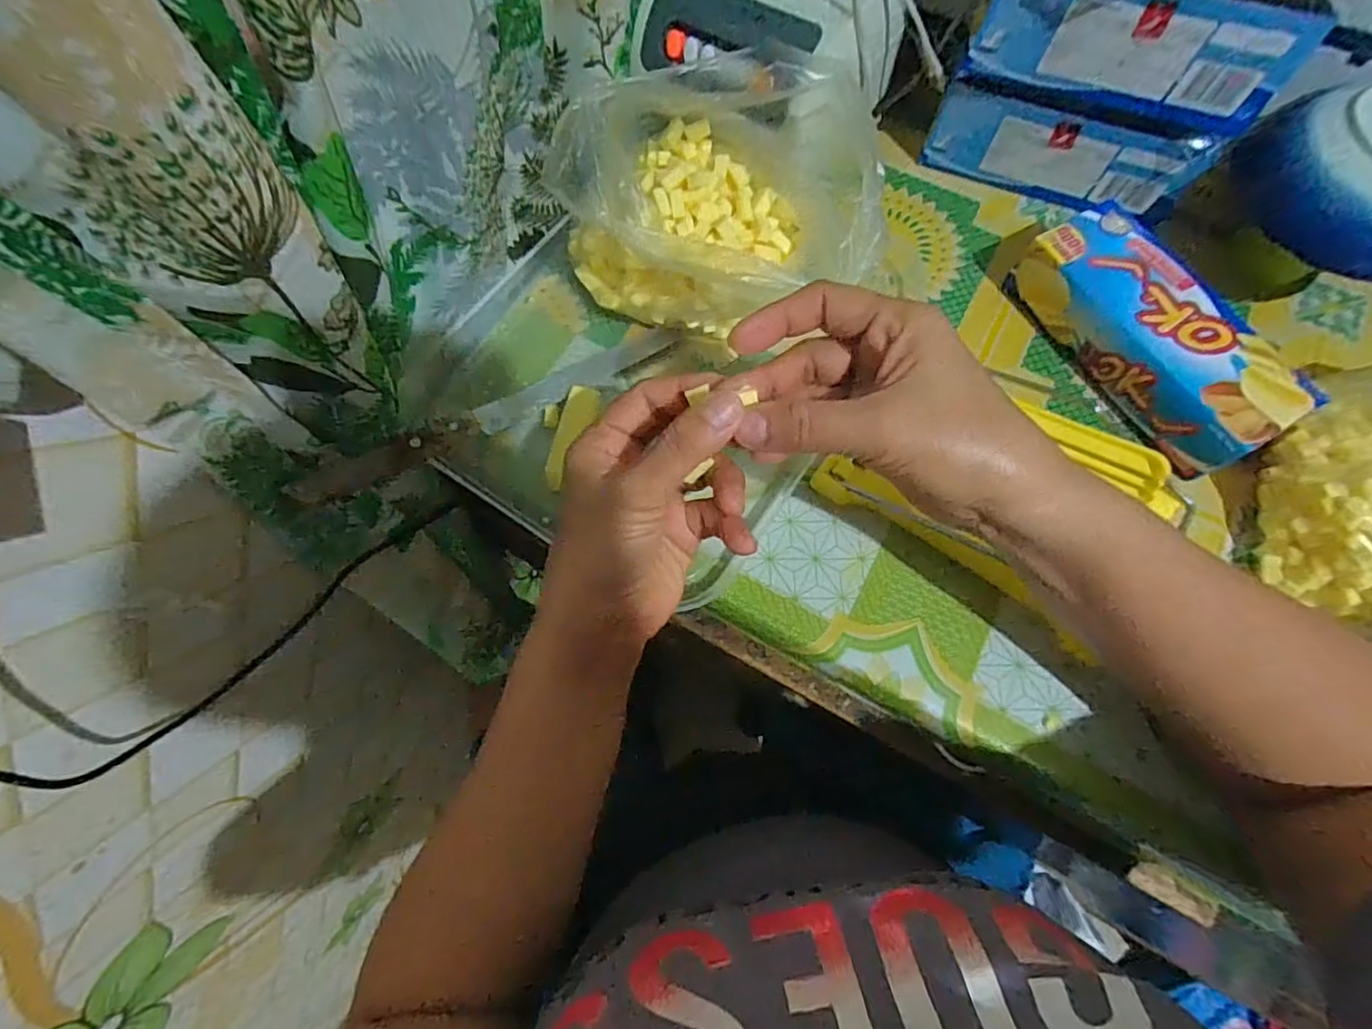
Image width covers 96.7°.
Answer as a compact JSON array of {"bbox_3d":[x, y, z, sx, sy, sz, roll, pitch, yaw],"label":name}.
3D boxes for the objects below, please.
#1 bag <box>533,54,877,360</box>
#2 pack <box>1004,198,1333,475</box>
[{"bbox_3d":[0.027,-0.194,0.388,0.188,0.103,0.150,21,70,7],"label":"bag"},{"bbox_3d":[0.293,-0.112,0.388,0.071,0.048,0.173,-29,72,-11],"label":"pack"}]

